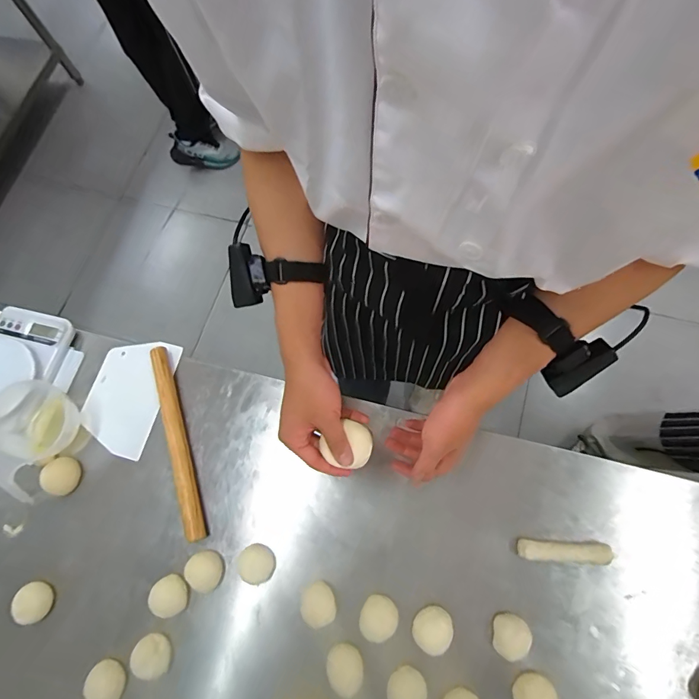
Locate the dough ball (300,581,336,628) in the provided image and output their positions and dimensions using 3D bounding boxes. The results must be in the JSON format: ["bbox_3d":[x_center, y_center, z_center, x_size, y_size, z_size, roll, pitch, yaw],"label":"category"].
[{"bbox_3d":[-0.042,0.341,0.552,0.046,0.027,0.048,-1,68,2],"label":"dough ball"}]

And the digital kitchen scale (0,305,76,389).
[{"bbox_3d":[-0.555,0.024,0.680,0.136,0.038,0.189,12,69,7],"label":"digital kitchen scale"}]

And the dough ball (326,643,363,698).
[{"bbox_3d":[-0.007,0.408,0.525,0.046,0.023,0.055,14,69,7],"label":"dough ball"}]

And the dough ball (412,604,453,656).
[{"bbox_3d":[0.107,0.359,0.532,0.045,0.025,0.051,21,70,10],"label":"dough ball"}]

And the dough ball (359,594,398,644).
[{"bbox_3d":[0.038,0.354,0.544,0.046,0.017,0.052,28,71,12],"label":"dough ball"}]

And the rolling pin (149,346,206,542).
[{"bbox_3d":[-0.267,0.136,0.634,0.032,0.027,0.300,-20,69,-6],"label":"rolling pin"}]

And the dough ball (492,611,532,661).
[{"bbox_3d":[0.203,0.361,0.521,0.040,0.037,0.049,-3,72,3],"label":"dough ball"}]

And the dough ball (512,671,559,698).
[{"bbox_3d":[0.226,0.424,0.503,0.049,0.029,0.045,-1,68,2],"label":"dough ball"}]

